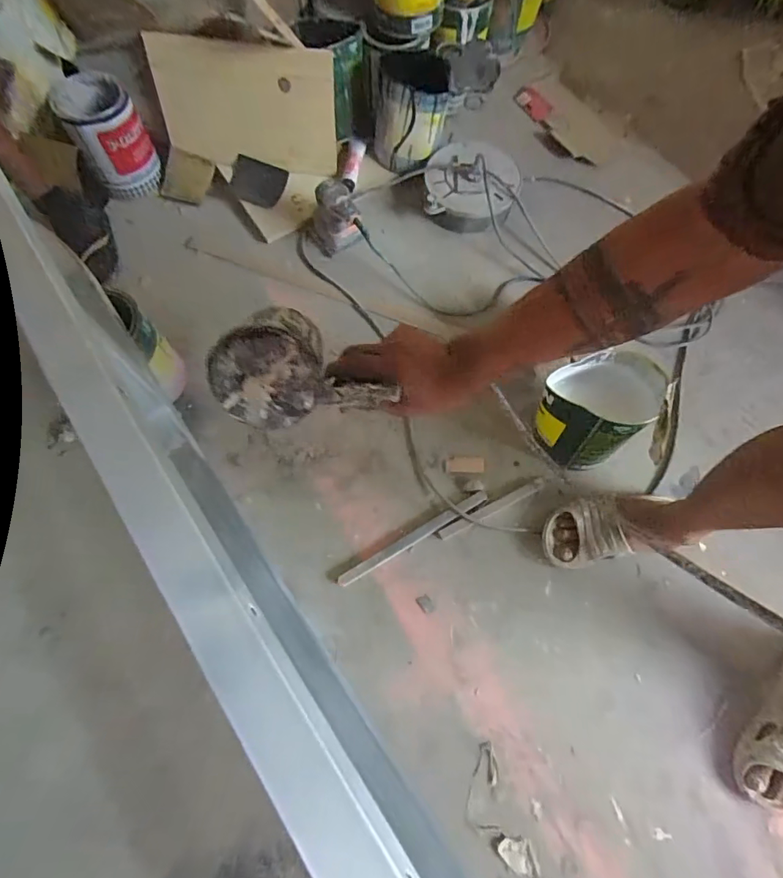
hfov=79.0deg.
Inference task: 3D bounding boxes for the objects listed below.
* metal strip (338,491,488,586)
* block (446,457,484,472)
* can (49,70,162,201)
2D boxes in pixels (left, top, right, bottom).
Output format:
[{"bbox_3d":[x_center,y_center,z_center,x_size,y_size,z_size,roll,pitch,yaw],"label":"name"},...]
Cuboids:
[{"bbox_3d":[0.042,0.180,0.877,0.310,0.006,0.023,-28,71,-10],"label":"metal strip"},{"bbox_3d":[0.146,0.051,0.944,0.074,0.007,0.032,0,69,0],"label":"block"},{"bbox_3d":[-0.669,-0.718,1.139,0.155,0.203,0.163,-1,70,2],"label":"can"}]

